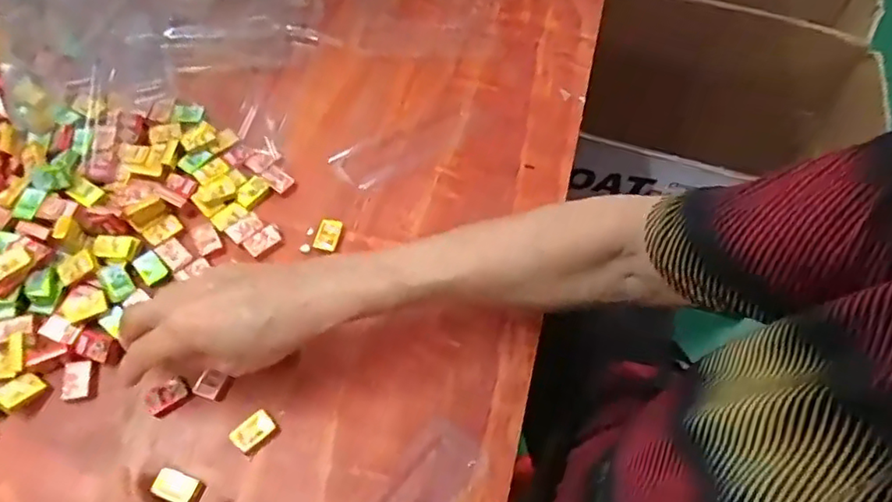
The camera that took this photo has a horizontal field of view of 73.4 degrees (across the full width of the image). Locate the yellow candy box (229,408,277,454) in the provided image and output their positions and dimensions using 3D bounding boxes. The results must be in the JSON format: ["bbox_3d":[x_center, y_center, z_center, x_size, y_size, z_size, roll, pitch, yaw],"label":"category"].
[{"bbox_3d":[-0.124,0.116,0.385,0.016,0.010,0.026,42,67,17],"label":"yellow candy box"}]

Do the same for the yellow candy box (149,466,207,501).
[{"bbox_3d":[-0.165,0.146,0.368,0.027,0.010,0.017,19,62,7],"label":"yellow candy box"}]

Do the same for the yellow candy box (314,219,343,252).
[{"bbox_3d":[-0.089,-0.011,0.454,0.017,0.008,0.027,13,61,3],"label":"yellow candy box"}]

